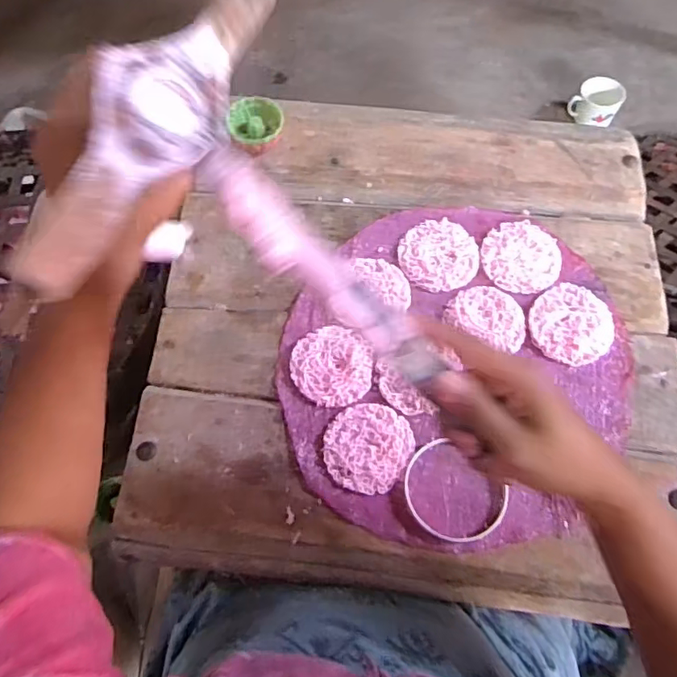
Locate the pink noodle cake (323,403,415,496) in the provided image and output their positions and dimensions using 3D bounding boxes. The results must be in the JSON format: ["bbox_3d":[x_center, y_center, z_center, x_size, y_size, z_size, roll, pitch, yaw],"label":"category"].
[{"bbox_3d":[0.026,0.097,0.509,0.076,0.007,0.078,-1,66,1],"label":"pink noodle cake"}]

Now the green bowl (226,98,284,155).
[{"bbox_3d":[-0.091,-0.233,0.633,0.060,0.034,0.066,-1,66,1],"label":"green bowl"}]

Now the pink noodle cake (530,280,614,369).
[{"bbox_3d":[0.229,-0.013,0.556,0.079,0.012,0.078,-1,66,1],"label":"pink noodle cake"}]

